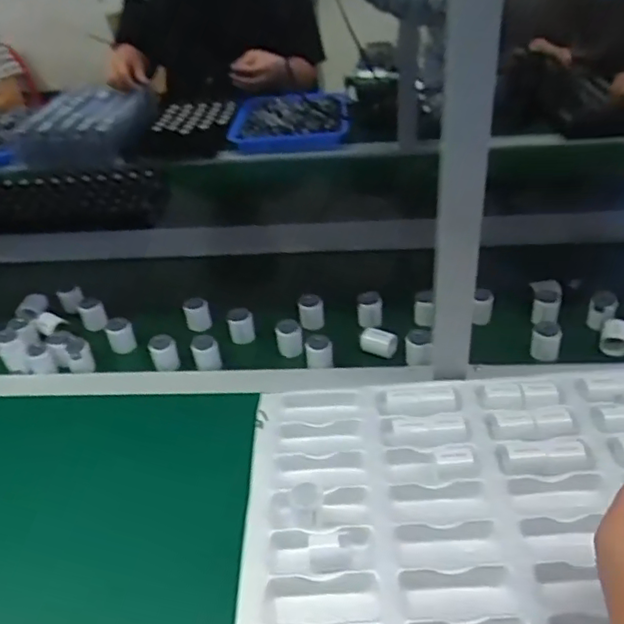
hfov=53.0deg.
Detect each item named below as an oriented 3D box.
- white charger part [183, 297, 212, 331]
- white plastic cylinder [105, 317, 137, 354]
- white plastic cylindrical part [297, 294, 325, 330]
[{"bbox_3d":[-0.158,0.002,0.863,0.033,0.041,0.033,-12,39,-9],"label":"white charger part"},{"bbox_3d":[-0.257,0.031,0.842,0.033,0.038,0.033,-18,40,-17],"label":"white plastic cylinder"},{"bbox_3d":[-0.001,-0.001,0.851,0.033,0.046,0.031,-6,38,-2],"label":"white plastic cylindrical part"}]

